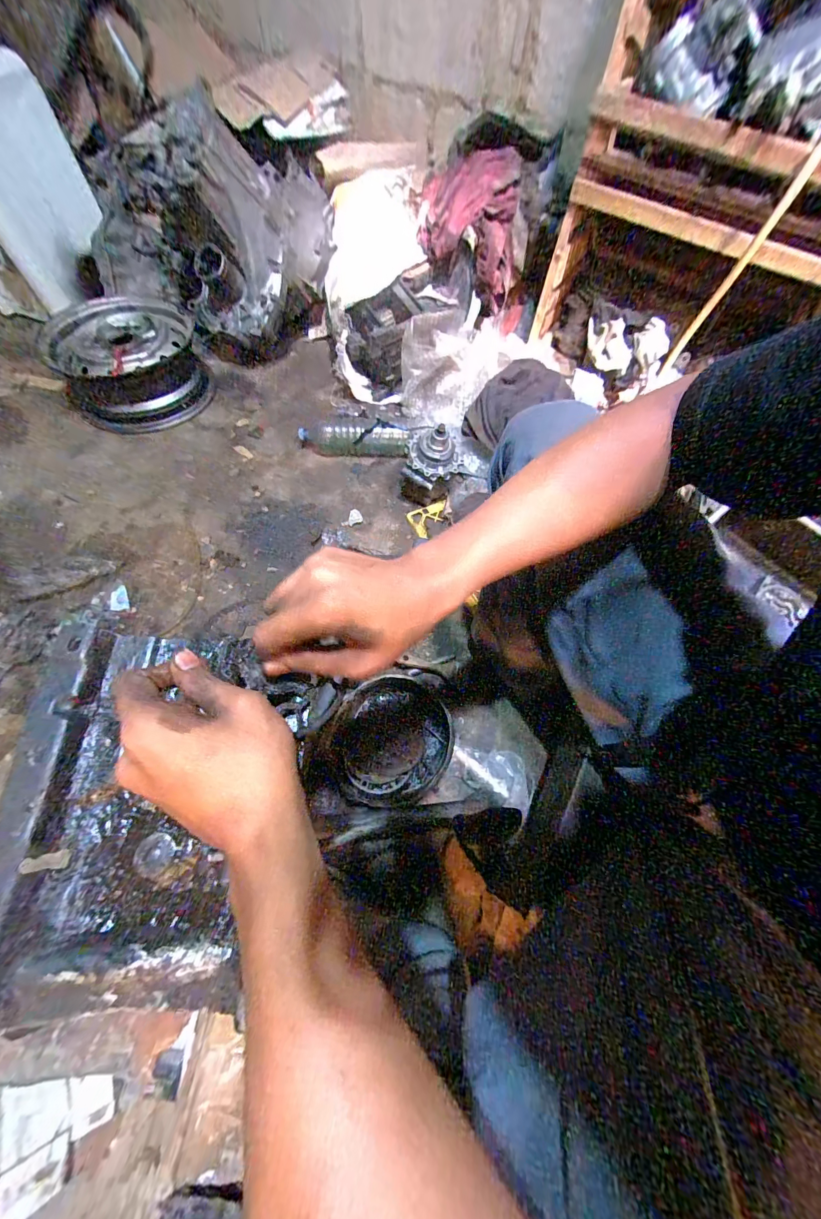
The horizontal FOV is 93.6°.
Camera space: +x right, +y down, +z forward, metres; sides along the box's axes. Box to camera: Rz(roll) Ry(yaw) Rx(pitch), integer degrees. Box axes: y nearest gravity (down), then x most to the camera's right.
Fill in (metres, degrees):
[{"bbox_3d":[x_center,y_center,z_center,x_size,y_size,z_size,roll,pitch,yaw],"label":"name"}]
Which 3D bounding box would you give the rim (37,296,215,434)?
[{"bbox_3d":[-0.716,-0.634,1.003,0.347,0.164,0.323,-32,68,-18],"label":"rim"}]

